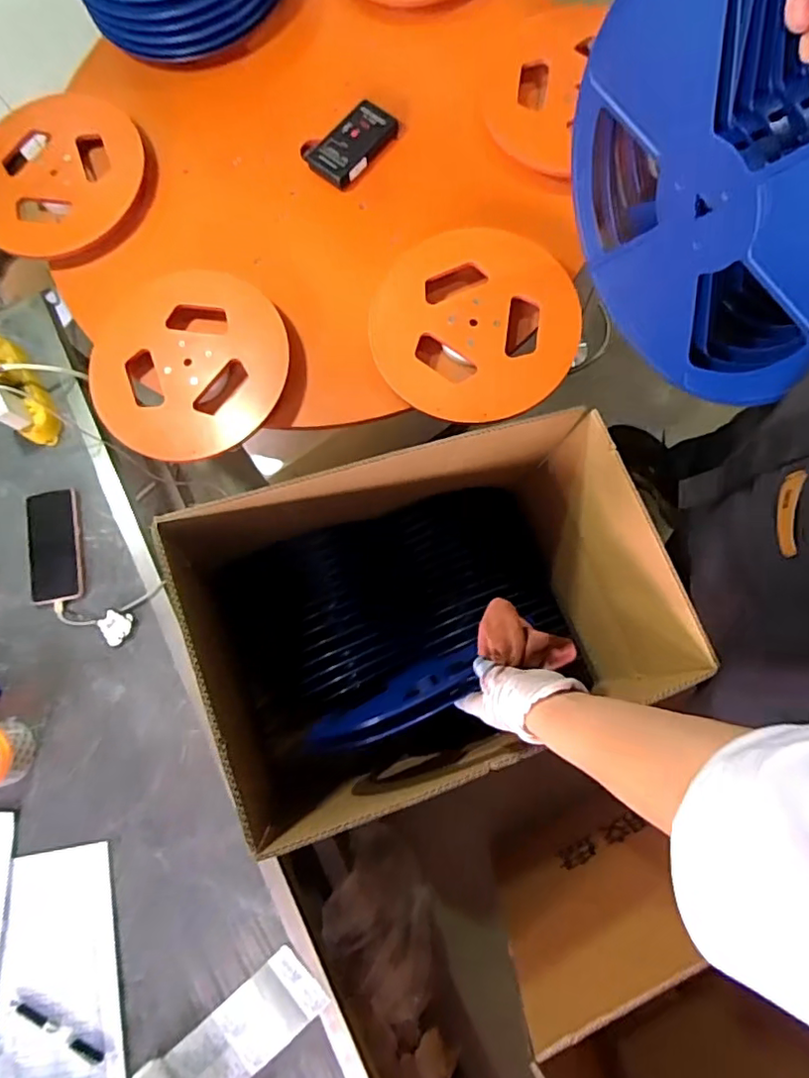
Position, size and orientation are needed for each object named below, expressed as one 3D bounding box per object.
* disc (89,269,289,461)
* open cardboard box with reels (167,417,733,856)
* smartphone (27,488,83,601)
[{"bbox_3d":[-0.299,-0.241,0.800,0.262,0.020,0.275,-1,79,4],"label":"disc"},{"bbox_3d":[0.052,0.099,0.802,0.575,0.328,0.387,-16,78,-5],"label":"open cardboard box with reels"},{"bbox_3d":[-0.501,0.009,0.833,0.071,0.006,0.160,-10,77,-4],"label":"smartphone"}]

